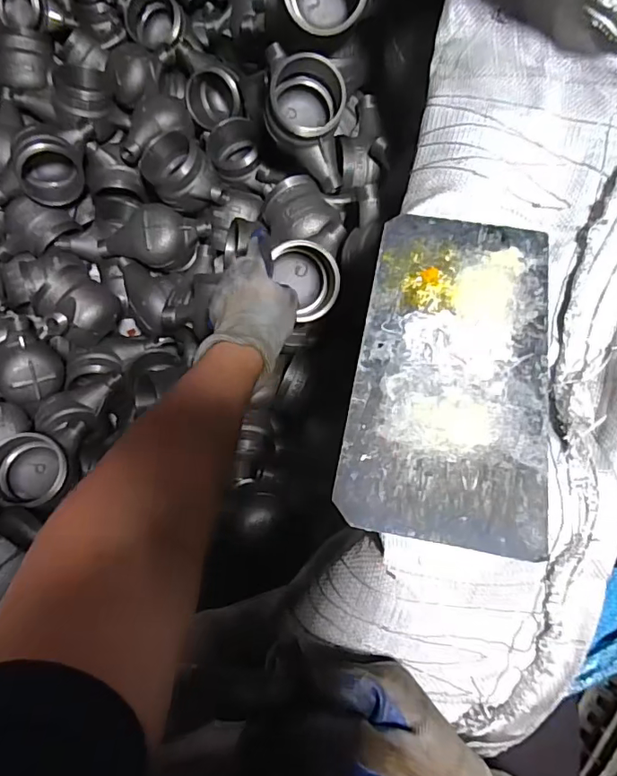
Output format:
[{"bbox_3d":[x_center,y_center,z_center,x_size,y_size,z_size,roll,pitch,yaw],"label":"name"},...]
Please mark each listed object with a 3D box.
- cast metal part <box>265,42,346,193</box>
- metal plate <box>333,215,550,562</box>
[{"bbox_3d":[-0.001,-0.295,0.554,0.087,0.074,0.134,3,122,7],"label":"cast metal part"},{"bbox_3d":[0.093,-0.019,0.324,0.118,0.004,0.231,9,65,8],"label":"metal plate"}]

